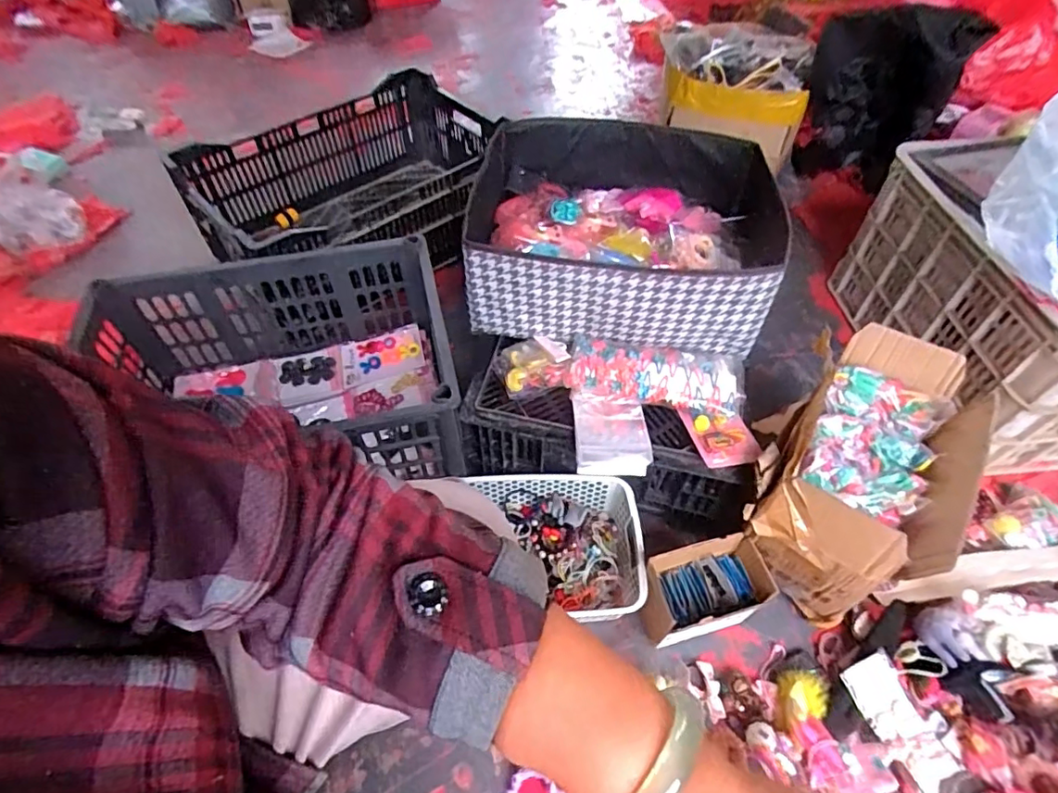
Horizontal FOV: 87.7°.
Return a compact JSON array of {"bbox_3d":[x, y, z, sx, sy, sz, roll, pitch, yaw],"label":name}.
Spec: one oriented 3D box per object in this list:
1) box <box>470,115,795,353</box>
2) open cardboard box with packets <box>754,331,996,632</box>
[{"bbox_3d":[0.131,-0.248,0.817,0.436,0.165,0.354,7,53,5],"label":"box"},{"bbox_3d":[0.423,0.096,0.742,0.206,0.221,0.331,28,58,20],"label":"open cardboard box with packets"}]

